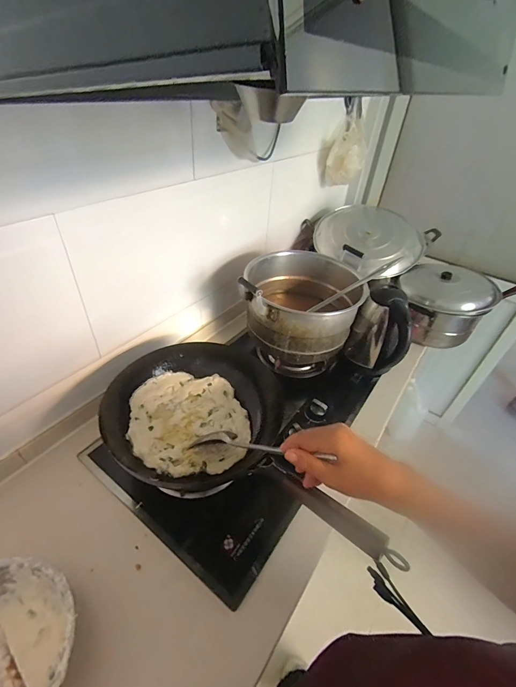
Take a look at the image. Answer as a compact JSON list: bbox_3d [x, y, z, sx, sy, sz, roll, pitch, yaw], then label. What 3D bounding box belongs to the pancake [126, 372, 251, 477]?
[{"bbox_3d":[-0.132,0.147,0.632,0.221,0.033,0.213,-1,41,-8],"label":"pancake"}]

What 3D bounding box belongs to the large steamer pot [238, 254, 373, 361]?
[{"bbox_3d":[0.107,-0.095,0.802,0.273,0.164,0.258,4,40,-3],"label":"large steamer pot"}]

